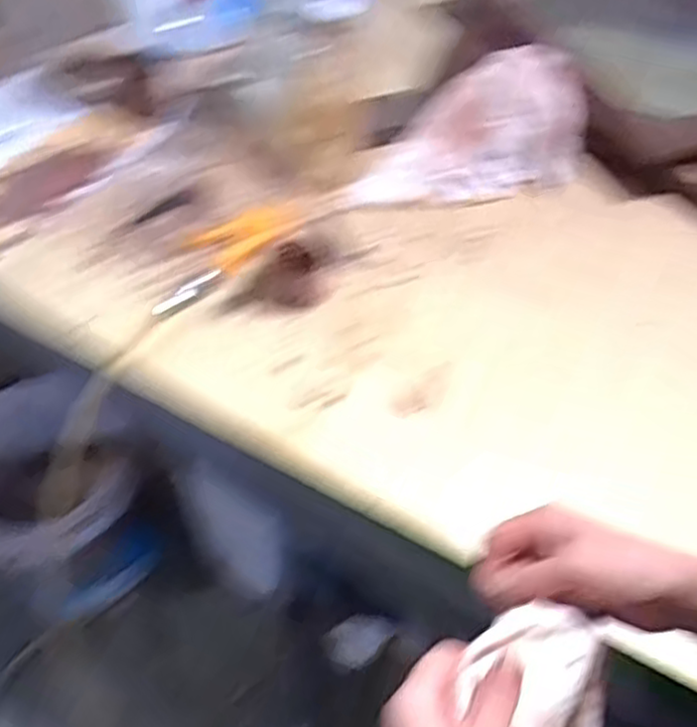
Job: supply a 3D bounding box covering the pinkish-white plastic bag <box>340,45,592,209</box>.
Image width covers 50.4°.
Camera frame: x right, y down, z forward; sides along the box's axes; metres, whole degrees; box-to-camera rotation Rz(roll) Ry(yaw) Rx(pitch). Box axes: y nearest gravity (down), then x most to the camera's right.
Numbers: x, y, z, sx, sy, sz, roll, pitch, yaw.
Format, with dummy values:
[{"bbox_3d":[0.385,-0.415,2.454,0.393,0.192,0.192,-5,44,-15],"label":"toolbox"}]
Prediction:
[{"bbox_3d":[0.128,-0.271,0.854,0.276,0.116,0.163,-8,52,-8],"label":"pinkish-white plastic bag"}]

